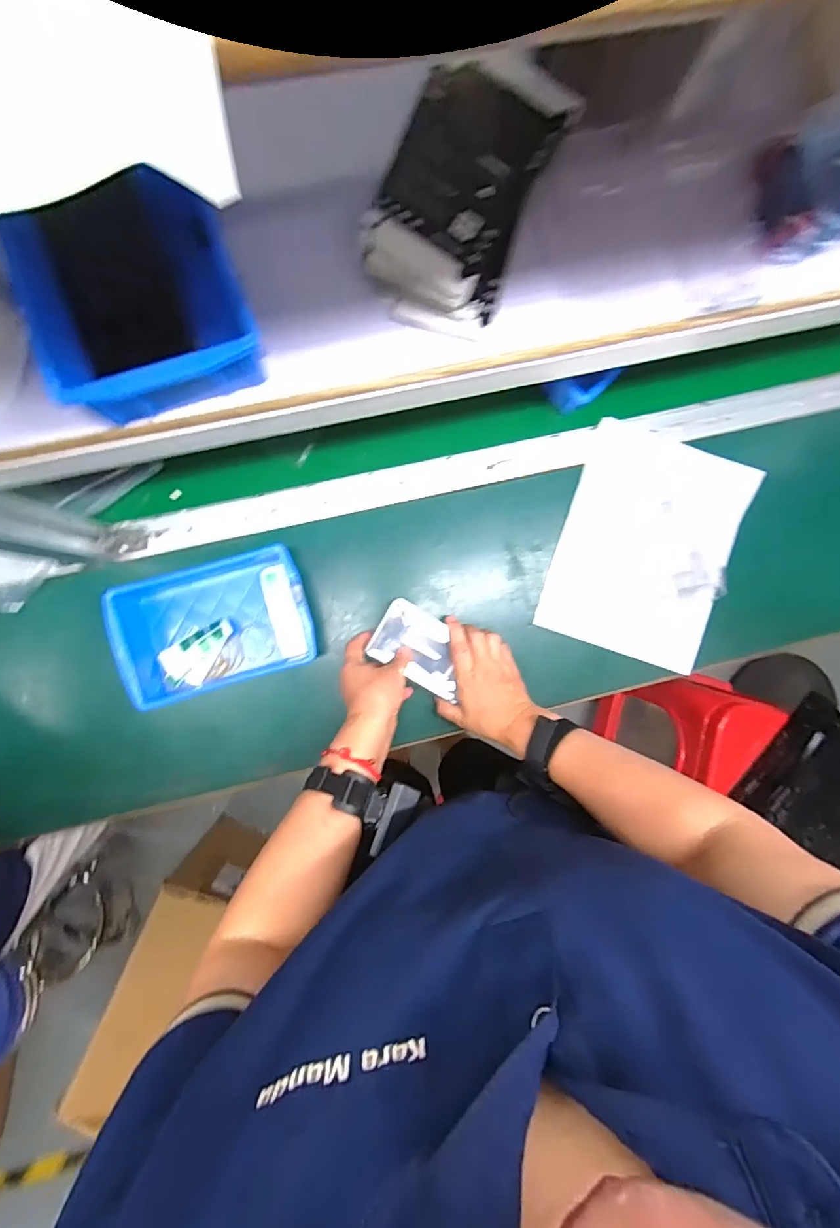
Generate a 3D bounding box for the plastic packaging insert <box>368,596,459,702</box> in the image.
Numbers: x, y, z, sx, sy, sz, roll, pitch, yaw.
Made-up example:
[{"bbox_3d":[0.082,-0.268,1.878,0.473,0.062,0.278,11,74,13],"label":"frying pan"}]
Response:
[{"bbox_3d":[0.003,0.040,0.575,0.113,0.027,0.076,30,87,-3],"label":"plastic packaging insert"}]

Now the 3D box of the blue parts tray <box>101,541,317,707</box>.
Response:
[{"bbox_3d":[-0.232,0.011,0.561,0.206,0.077,0.136,-16,90,-5],"label":"blue parts tray"}]

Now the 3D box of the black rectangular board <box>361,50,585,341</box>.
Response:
[{"bbox_3d":[0.030,-0.308,0.362,0.109,0.040,0.176,24,87,-3],"label":"black rectangular board"}]

